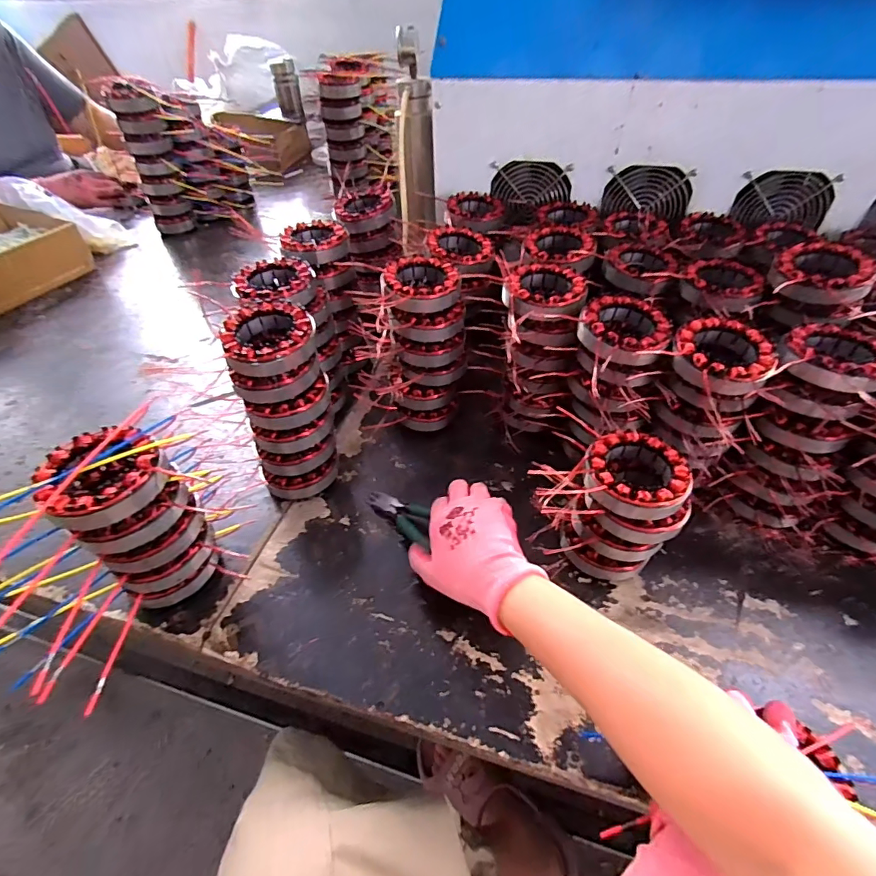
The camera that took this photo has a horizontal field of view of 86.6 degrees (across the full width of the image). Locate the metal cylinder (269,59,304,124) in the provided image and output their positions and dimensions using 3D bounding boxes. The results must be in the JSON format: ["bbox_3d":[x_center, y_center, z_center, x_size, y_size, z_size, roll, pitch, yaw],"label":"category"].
[{"bbox_3d":[-0.447,-1.030,1.387,0.072,0.136,0.072,-10,47,-8],"label":"metal cylinder"}]

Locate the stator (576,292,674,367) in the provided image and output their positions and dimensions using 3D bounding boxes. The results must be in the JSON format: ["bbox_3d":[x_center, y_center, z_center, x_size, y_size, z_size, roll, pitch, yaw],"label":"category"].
[{"bbox_3d":[0.186,-0.110,0.463,0.083,0.022,0.090,19,50,19],"label":"stator"}]

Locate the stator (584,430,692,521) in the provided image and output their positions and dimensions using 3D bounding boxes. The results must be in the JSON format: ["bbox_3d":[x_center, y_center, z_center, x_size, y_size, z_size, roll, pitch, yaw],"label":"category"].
[{"bbox_3d":[0.178,0.034,0.417,0.086,0.031,0.084,-1,46,1],"label":"stator"}]

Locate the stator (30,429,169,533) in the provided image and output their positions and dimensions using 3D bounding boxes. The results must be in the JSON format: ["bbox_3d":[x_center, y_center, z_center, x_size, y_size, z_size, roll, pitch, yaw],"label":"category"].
[{"bbox_3d":[-0.257,0.031,0.369,0.088,0.038,0.085,-32,53,-26],"label":"stator"}]

